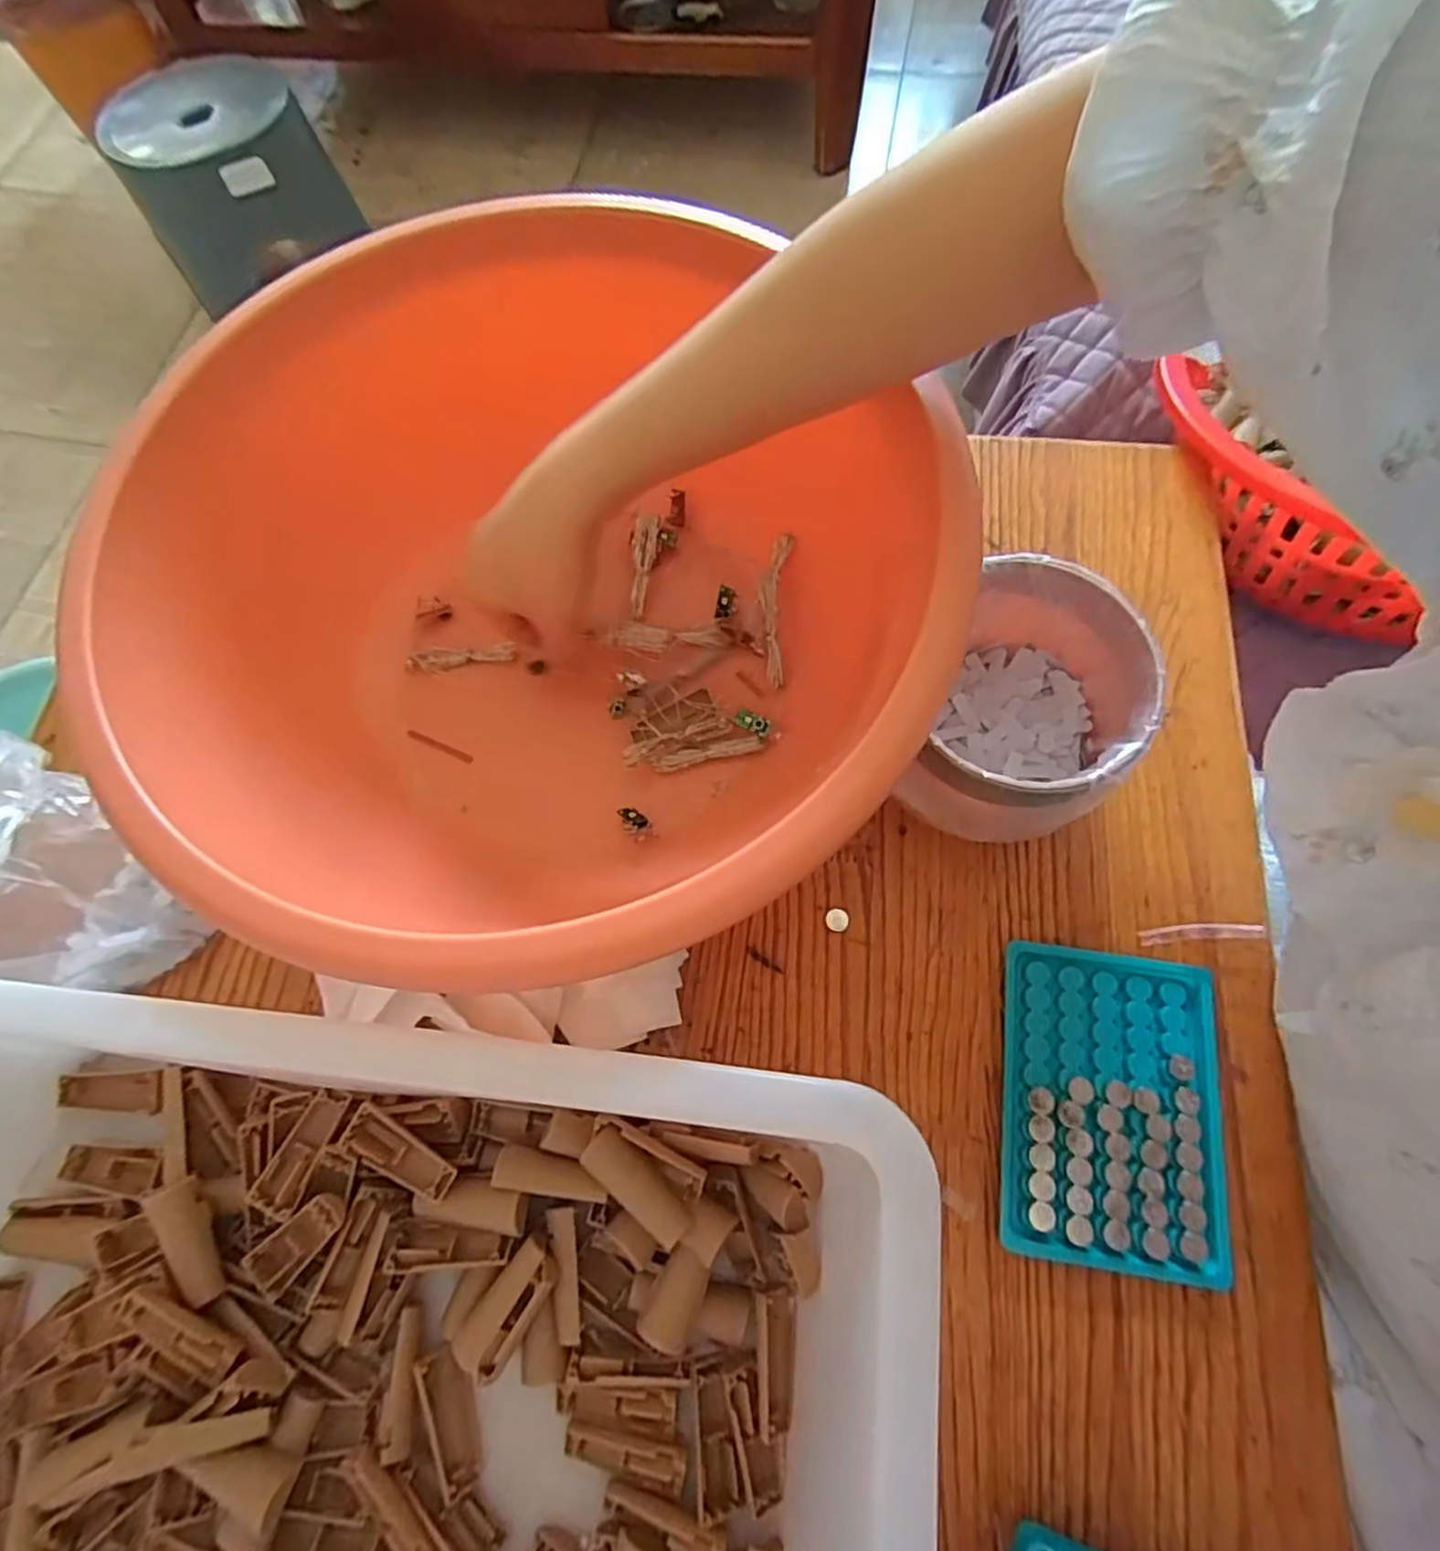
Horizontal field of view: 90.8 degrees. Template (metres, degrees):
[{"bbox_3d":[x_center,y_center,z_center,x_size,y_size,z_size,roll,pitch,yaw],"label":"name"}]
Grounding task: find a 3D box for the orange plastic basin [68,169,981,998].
[{"bbox_3d":[-0.076,-0.077,0.341,0.321,0.143,0.347,9,70,6],"label":"orange plastic basin"}]

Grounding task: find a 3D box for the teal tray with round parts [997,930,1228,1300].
[{"bbox_3d":[0.179,0.148,0.323,0.091,0.008,0.131,8,70,5],"label":"teal tray with round parts"}]

